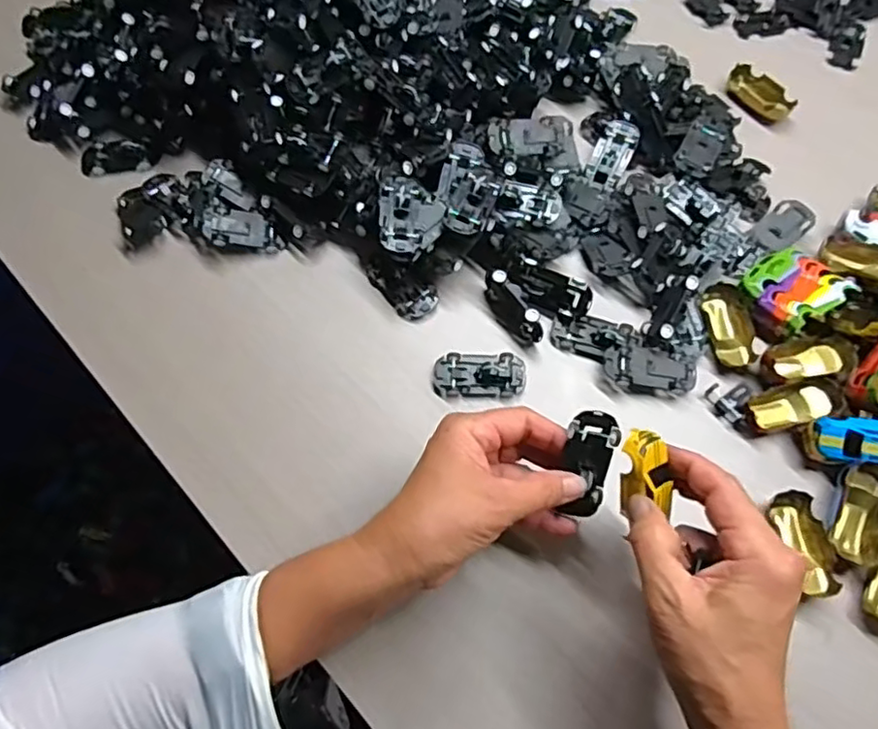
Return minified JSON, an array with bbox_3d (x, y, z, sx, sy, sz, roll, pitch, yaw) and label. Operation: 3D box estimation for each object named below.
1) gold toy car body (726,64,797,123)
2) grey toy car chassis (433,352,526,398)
[{"bbox_3d":[0.290,-0.245,0.564,0.036,0.014,0.062,-39,71,-15],"label":"gold toy car body"},{"bbox_3d":[0.030,0.007,0.451,0.065,0.009,0.032,1,66,1],"label":"grey toy car chassis"}]

